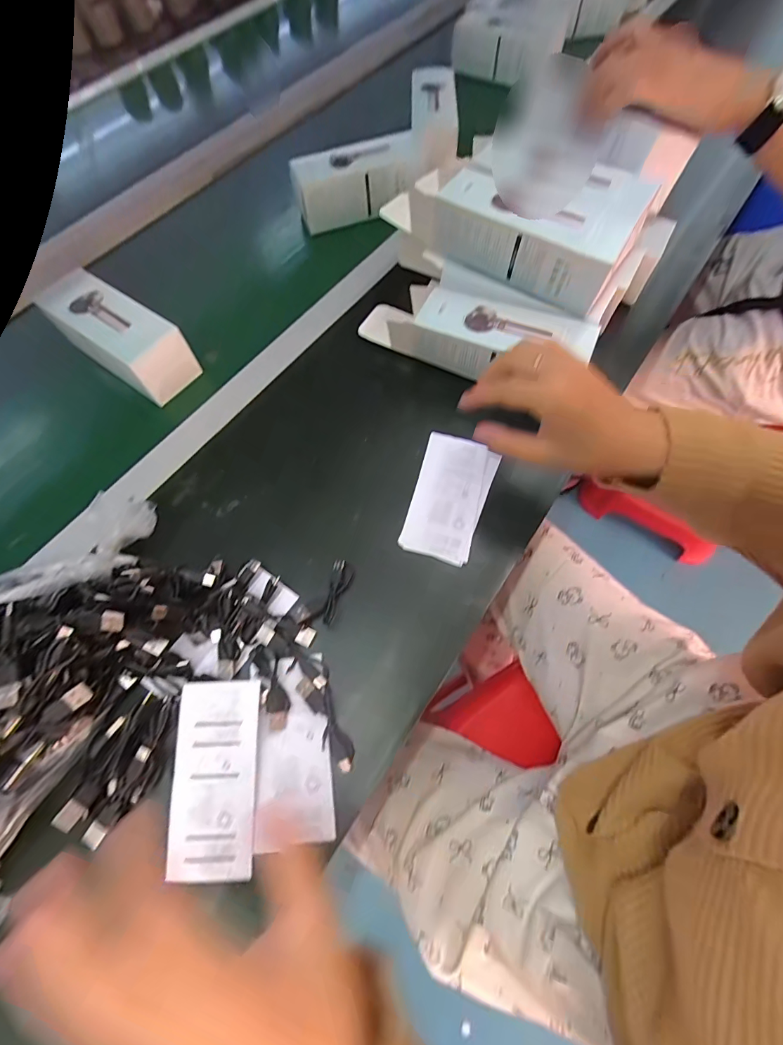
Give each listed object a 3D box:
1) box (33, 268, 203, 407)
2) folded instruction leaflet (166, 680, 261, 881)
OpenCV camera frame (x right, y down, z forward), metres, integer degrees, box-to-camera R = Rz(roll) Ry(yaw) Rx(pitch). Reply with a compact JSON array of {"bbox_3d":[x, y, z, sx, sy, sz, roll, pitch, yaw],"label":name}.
[{"bbox_3d":[-0.283,-0.189,0.452,0.163,0.064,0.071,34,70,18],"label":"box"},{"bbox_3d":[-0.119,0.171,0.294,0.053,0.006,0.117,-3,71,-2],"label":"folded instruction leaflet"}]

